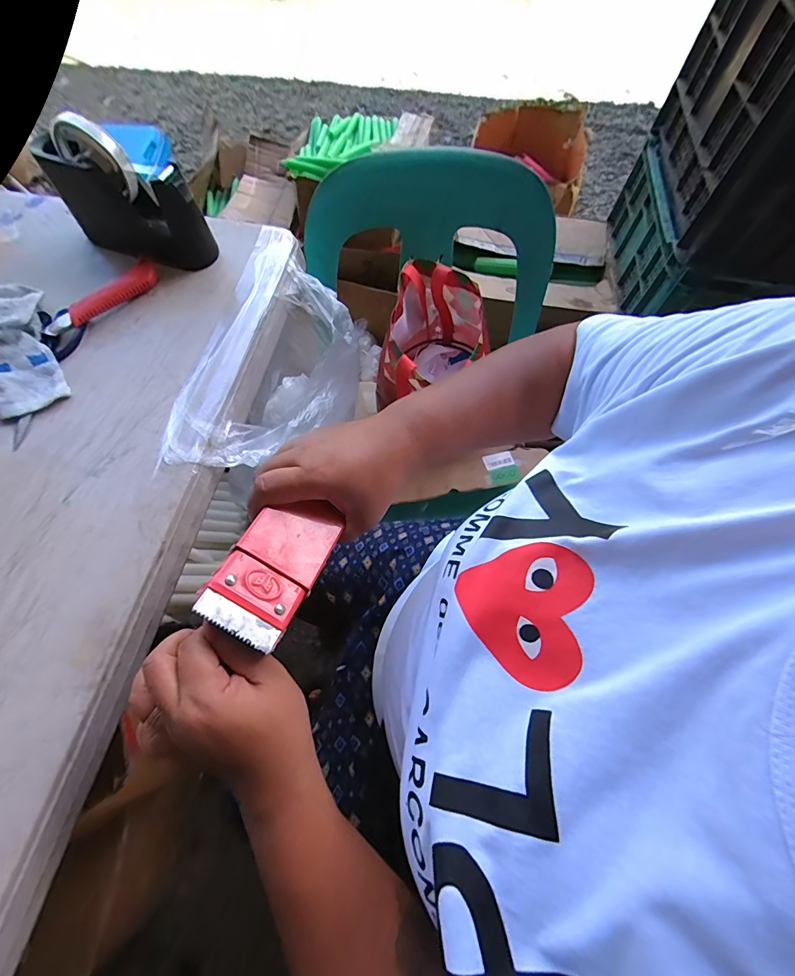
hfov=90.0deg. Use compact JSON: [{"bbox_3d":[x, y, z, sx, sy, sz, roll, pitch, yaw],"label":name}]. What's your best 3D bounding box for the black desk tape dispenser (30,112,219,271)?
[{"bbox_3d":[-0.325,-0.344,0.475,0.176,0.130,0.061,23,68,11],"label":"black desk tape dispenser"}]

